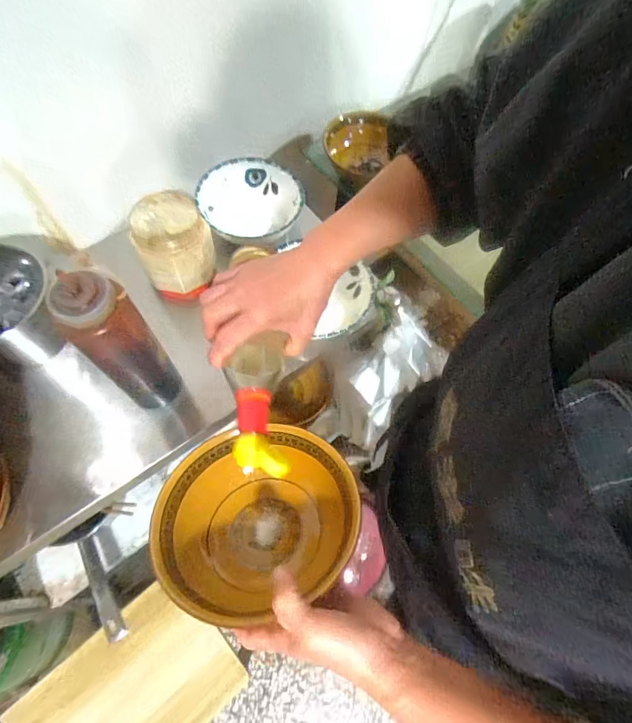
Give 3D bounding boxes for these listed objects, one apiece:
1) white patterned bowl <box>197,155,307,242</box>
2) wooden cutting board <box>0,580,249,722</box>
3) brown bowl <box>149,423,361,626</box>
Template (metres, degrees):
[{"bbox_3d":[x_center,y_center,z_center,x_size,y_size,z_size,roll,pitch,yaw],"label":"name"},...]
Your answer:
[{"bbox_3d":[-0.114,-0.266,0.738,0.174,0.104,0.143,1,65,-3],"label":"white patterned bowl"},{"bbox_3d":[-0.321,0.575,0.710,0.326,0.024,0.240,-37,64,-24],"label":"wooden cutting board"},{"bbox_3d":[-0.052,0.155,0.400,0.185,0.073,0.183,-6,42,-2],"label":"brown bowl"}]

